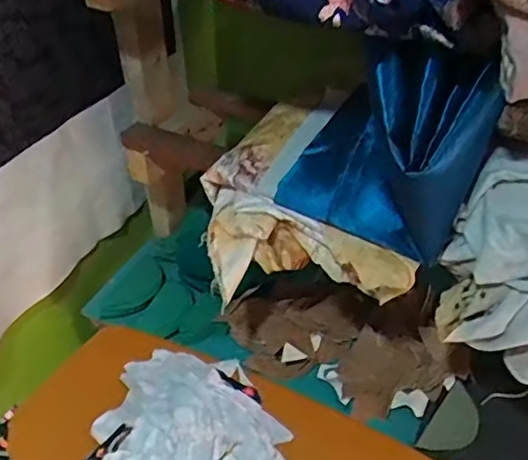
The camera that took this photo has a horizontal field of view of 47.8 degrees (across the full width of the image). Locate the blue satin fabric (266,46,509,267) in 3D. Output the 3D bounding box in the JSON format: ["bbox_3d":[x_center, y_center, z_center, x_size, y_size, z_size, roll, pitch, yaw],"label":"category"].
[{"bbox_3d":[0.116,-0.086,0.579,0.174,0.178,0.150,24,45,25],"label":"blue satin fabric"}]

